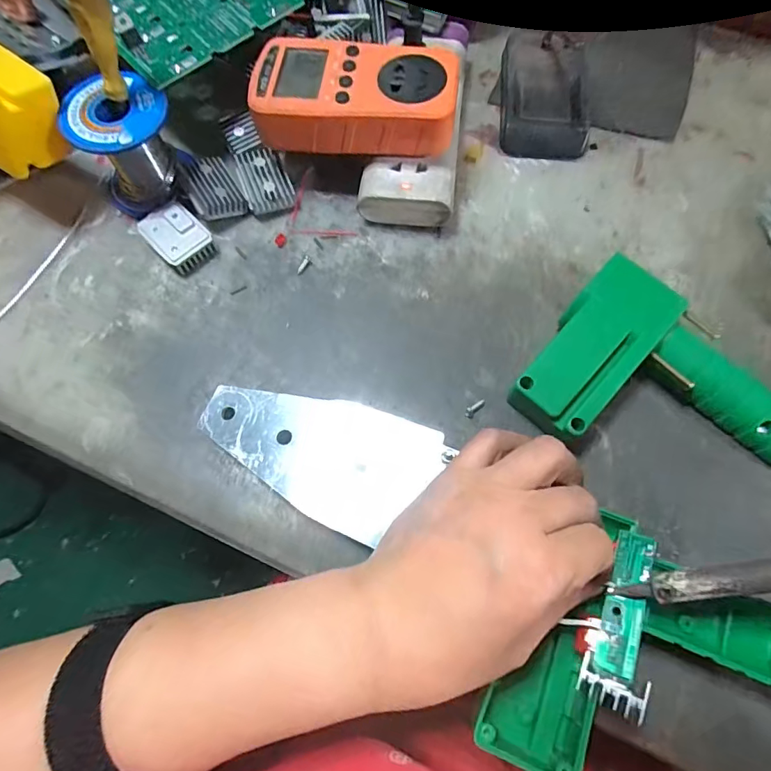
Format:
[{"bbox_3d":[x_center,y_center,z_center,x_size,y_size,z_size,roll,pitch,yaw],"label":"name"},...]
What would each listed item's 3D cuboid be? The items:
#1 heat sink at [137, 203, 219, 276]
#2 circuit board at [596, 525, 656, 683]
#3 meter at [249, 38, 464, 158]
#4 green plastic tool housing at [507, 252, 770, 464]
[{"bbox_3d":[-0.139,-0.099,0.316,0.034,0.016,0.043,-43,76,-13],"label":"heat sink"},{"bbox_3d":[0.111,0.099,0.216,0.017,0.008,0.062,20,70,7],"label":"circuit board"},{"bbox_3d":[-0.018,-0.185,0.300,0.126,0.030,0.063,5,71,2],"label":"meter"},{"bbox_3d":[0.161,0.008,0.268,0.149,0.032,0.110,33,75,11],"label":"green plastic tool housing"}]

